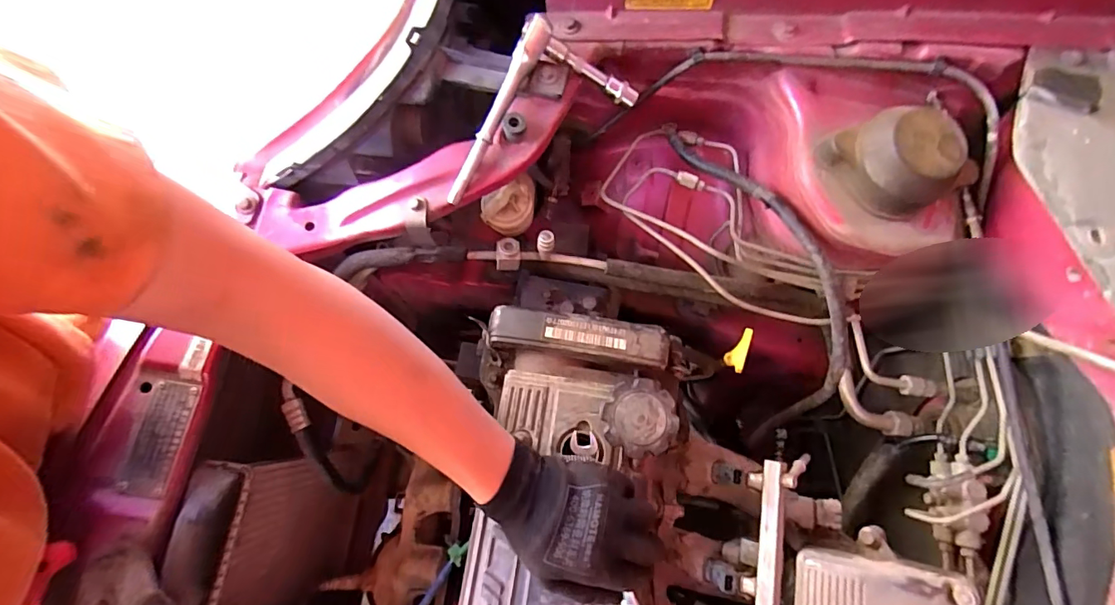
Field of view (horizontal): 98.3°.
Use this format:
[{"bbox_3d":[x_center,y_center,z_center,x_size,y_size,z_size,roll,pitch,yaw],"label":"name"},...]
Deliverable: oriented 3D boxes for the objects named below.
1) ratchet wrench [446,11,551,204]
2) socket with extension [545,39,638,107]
[{"bbox_3d":[-0.051,-0.163,0.417,0.022,0.027,0.170,28,92,5],"label":"ratchet wrench"},{"bbox_3d":[0.032,-0.206,0.435,0.093,0.017,0.014,23,75,-19],"label":"socket with extension"}]

